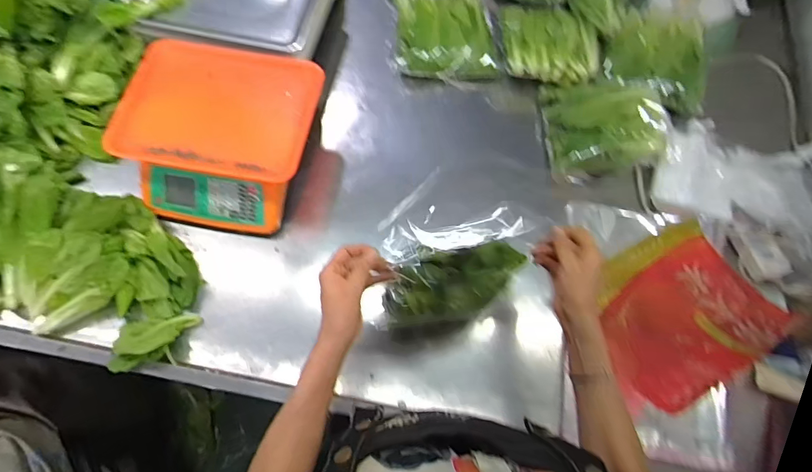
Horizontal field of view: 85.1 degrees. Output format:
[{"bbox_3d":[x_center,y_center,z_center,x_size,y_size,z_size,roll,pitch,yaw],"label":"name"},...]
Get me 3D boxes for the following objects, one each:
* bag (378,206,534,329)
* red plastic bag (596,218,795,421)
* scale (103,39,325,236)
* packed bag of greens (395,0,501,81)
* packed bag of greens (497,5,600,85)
[{"bbox_3d":[0.060,0.047,0.553,0.177,0.116,0.101,-6,69,-4],"label":"bag"},{"bbox_3d":[0.388,0.105,0.635,0.224,0.037,0.210,-22,71,-9],"label":"red plastic bag"},{"bbox_3d":[-0.300,-0.164,0.739,0.295,0.110,0.277,8,69,2],"label":"scale"},{"bbox_3d":[0.077,-0.391,0.861,0.192,0.069,0.177,-2,69,-2],"label":"packed bag of greens"},{"bbox_3d":[0.250,-0.339,0.770,0.153,0.046,0.164,-1,69,-2],"label":"packed bag of greens"}]

